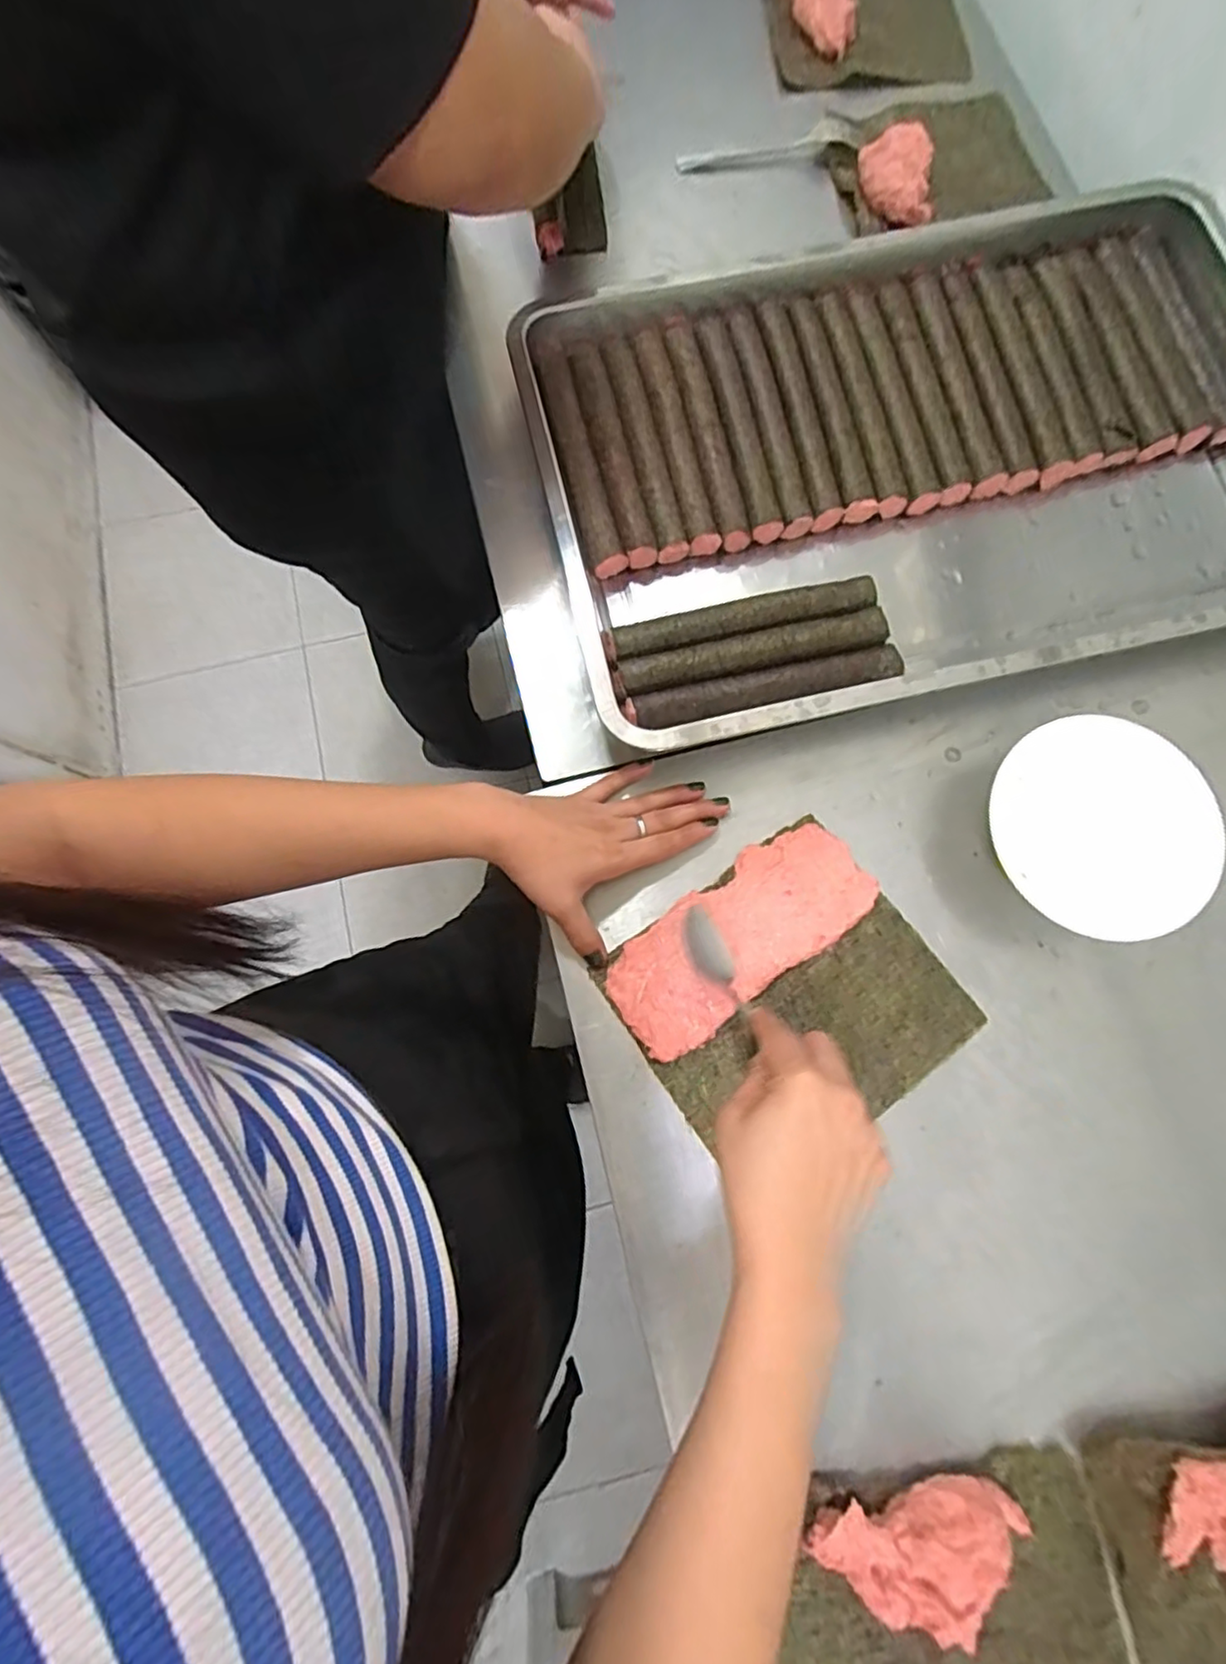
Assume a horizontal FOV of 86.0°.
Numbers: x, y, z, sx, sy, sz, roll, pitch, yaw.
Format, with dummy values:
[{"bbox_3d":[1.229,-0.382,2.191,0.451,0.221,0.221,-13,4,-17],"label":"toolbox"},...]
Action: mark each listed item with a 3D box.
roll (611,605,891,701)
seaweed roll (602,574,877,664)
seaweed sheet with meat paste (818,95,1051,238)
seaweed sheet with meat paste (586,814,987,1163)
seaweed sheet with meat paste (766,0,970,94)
[{"bbox_3d":[0.101,-0.129,0.489,0.200,0.032,0.029,-12,77,-2],"label":"roll"},{"bbox_3d":[0.096,-0.157,0.499,0.204,0.028,0.028,-13,77,-2],"label":"seaweed roll"},{"bbox_3d":[0.292,-0.615,0.594,0.187,0.039,0.141,-21,77,-4],"label":"seaweed sheet with meat paste"},{"bbox_3d":[0.117,0.111,0.440,0.197,0.013,0.181,-35,79,-7],"label":"seaweed sheet with meat paste"},{"bbox_3d":[0.240,-0.782,0.618,0.185,0.031,0.176,0,76,1],"label":"seaweed sheet with meat paste"}]

